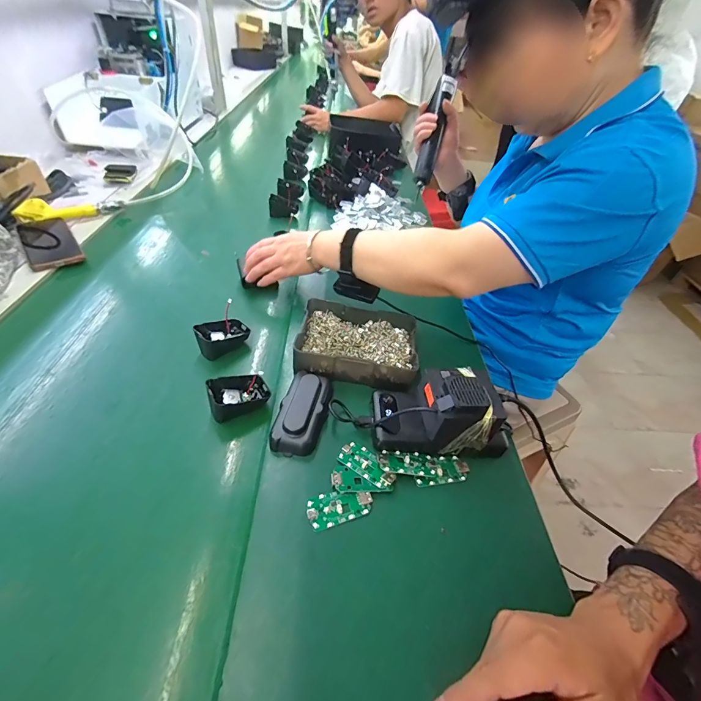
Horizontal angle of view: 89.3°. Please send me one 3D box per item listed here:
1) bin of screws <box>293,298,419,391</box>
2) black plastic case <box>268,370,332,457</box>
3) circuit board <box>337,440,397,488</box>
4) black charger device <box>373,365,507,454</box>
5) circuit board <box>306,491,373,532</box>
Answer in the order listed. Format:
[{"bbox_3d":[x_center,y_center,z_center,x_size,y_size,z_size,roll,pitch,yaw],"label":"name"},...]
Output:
[{"bbox_3d":[0.011,-0.014,0.491,0.156,0.042,0.123,5,44,-1],"label":"bin of screws"},{"bbox_3d":[-0.054,0.069,0.411,0.051,0.027,0.104,12,44,6],"label":"black plastic case"},{"bbox_3d":[0.018,0.122,0.381,0.064,0.008,0.031,29,48,22],"label":"circuit board"},{"bbox_3d":[0.095,0.065,0.400,0.135,0.078,0.078,5,44,-1],"label":"black charger device"},{"bbox_3d":[-0.010,0.153,0.348,0.063,0.006,0.031,-11,46,-17],"label":"circuit board"}]

